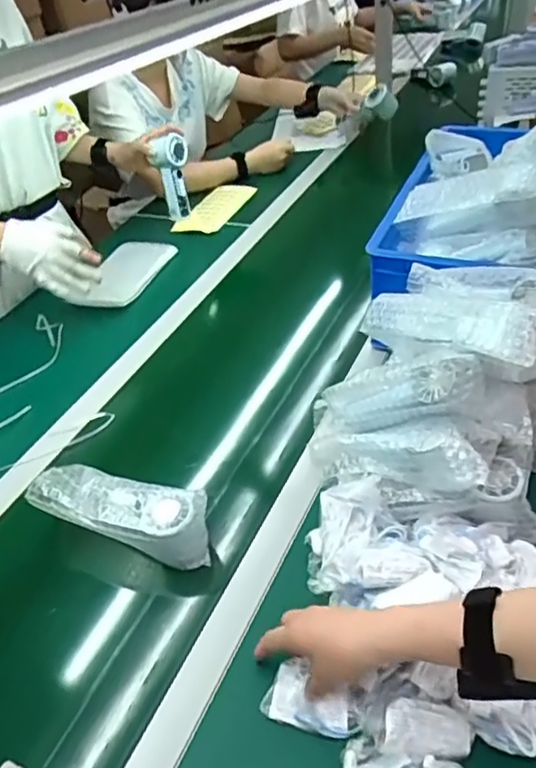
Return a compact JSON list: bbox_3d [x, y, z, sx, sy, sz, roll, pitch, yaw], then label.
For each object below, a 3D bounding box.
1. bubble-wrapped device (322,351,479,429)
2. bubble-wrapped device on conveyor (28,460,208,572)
[{"bbox_3d":[0.135,0.008,0.665,0.219,0.057,0.055,-16,25,49],"label":"bubble-wrapped device"},{"bbox_3d":[-0.162,0.139,0.680,0.202,0.066,0.073,12,44,21],"label":"bubble-wrapped device on conveyor"}]

